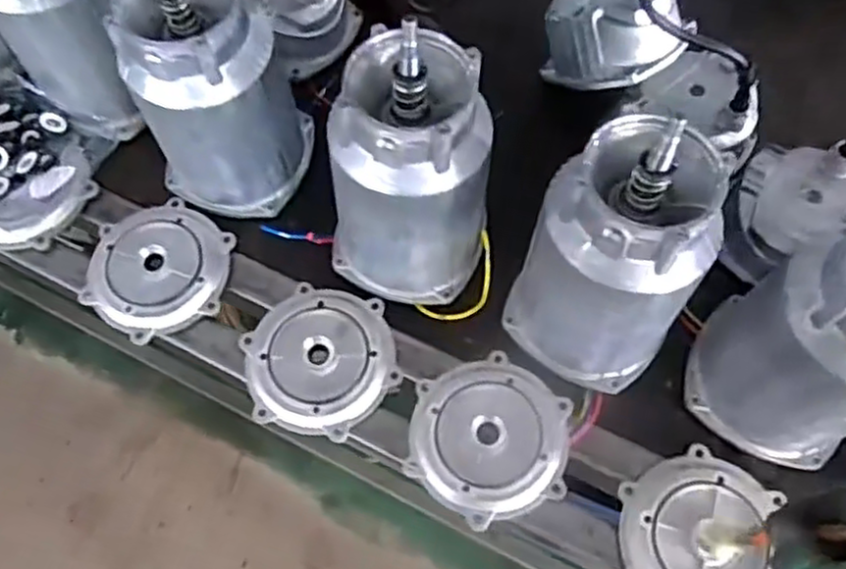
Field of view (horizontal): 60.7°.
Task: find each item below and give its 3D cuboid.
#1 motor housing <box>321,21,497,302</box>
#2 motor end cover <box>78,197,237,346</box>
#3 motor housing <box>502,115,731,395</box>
[{"bbox_3d":[-0.014,-0.083,0.561,0.132,0.206,0.111,8,66,5],"label":"motor housing"},{"bbox_3d":[-0.241,-0.017,0.654,0.131,0.019,0.124,30,69,14],"label":"motor end cover"},{"bbox_3d":[0.138,-0.018,0.527,0.124,0.210,0.117,21,67,10],"label":"motor housing"}]

